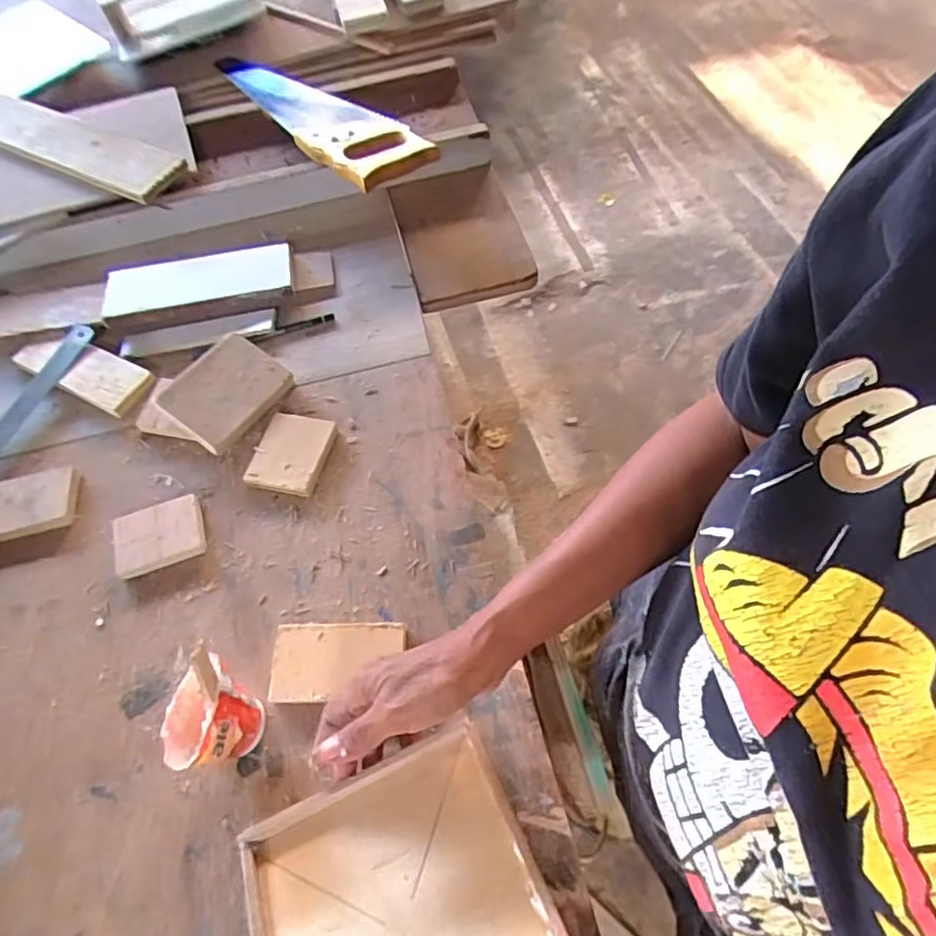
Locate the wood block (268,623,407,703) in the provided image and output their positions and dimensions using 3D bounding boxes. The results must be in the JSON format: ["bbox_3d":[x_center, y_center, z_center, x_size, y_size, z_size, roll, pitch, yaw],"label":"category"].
[{"bbox_3d":[-0.096,0.142,0.463,0.095,0.016,0.056,-1,61,3],"label":"wood block"}]

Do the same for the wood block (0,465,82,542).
[{"bbox_3d":[-0.401,0.035,0.561,0.097,0.016,0.063,-15,61,-5],"label":"wood block"}]

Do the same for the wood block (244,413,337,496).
[{"bbox_3d":[-0.158,-0.014,0.566,0.062,0.012,0.077,12,62,10],"label":"wood block"}]

